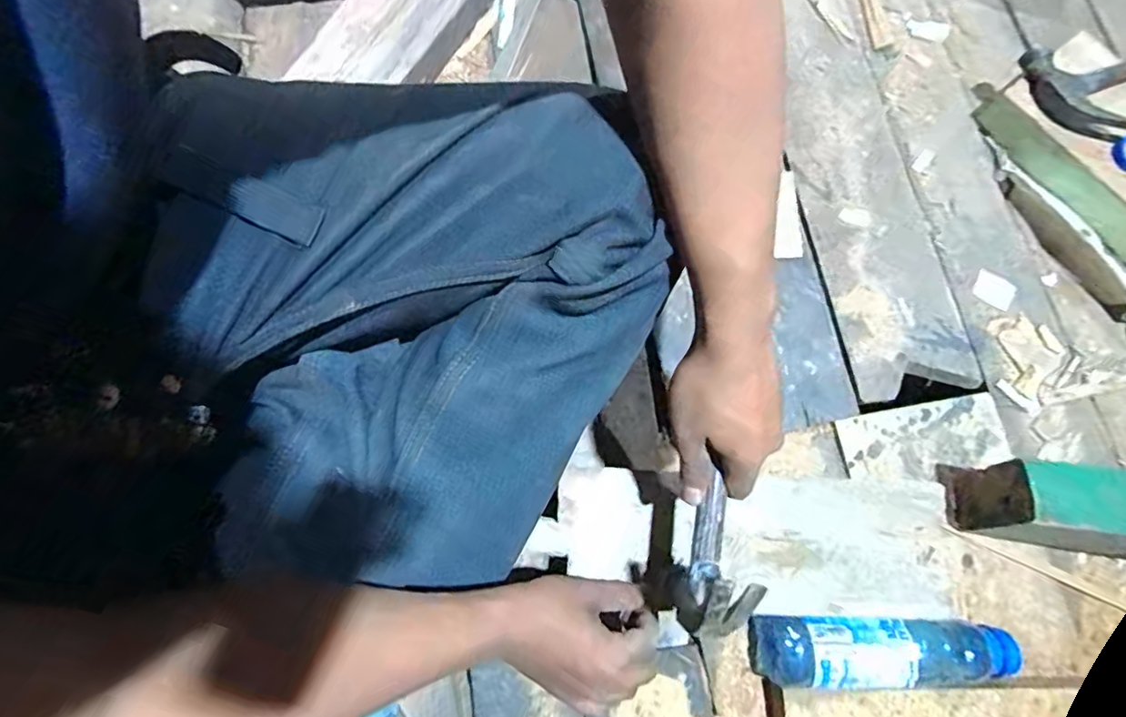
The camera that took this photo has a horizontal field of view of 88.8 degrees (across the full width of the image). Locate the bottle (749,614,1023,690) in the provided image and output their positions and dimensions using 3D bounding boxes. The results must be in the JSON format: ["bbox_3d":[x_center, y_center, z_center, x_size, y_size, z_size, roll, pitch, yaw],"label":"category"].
[{"bbox_3d":[0.280,0.252,0.500,0.220,0.058,0.060,0,75,-2],"label":"bottle"}]

